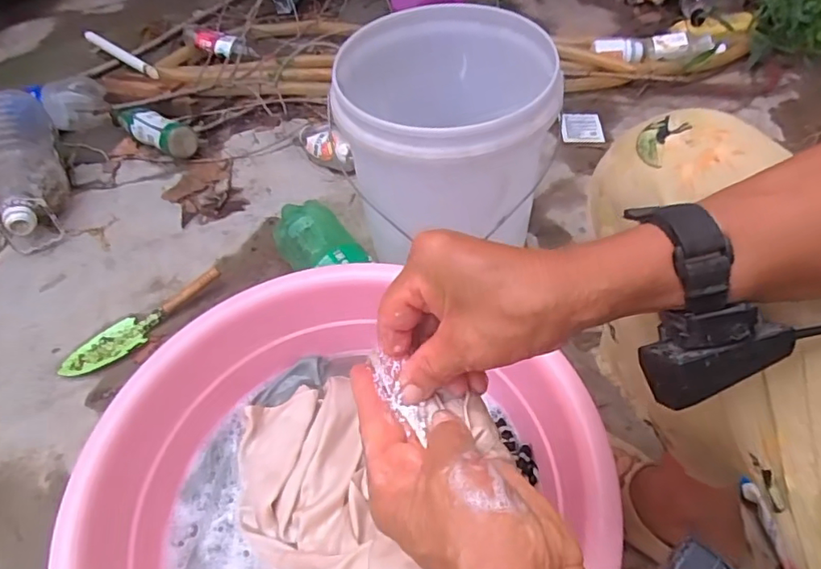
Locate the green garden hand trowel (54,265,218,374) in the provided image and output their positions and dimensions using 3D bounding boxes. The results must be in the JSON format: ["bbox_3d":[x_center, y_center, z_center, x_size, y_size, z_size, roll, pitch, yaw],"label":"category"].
[{"bbox_3d":[-0.416,0.052,0.848,0.260,0.030,0.067,-36,58,-23],"label":"green garden hand trowel"}]

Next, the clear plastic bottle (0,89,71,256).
[{"bbox_3d":[-0.717,-0.214,0.993,0.168,0.167,0.299,-30,56,-19],"label":"clear plastic bottle"}]

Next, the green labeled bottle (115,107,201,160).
[{"bbox_3d":[-0.524,-0.314,1.123,0.204,0.071,0.067,25,57,23],"label":"green labeled bottle"}]

